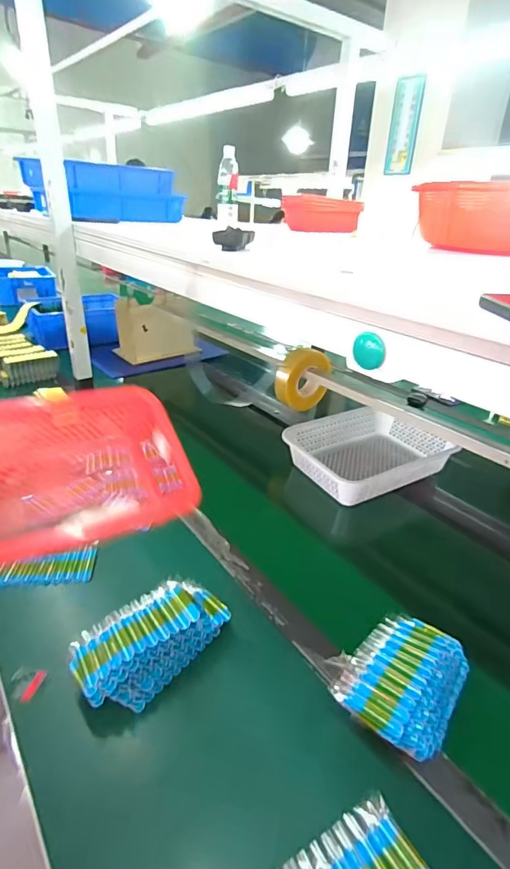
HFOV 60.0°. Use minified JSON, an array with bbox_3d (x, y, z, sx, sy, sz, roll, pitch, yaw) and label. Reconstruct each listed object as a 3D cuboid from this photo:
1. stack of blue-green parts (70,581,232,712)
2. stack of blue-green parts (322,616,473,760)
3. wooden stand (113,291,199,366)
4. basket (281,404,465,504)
[{"bbox_3d":[-0.137,0.270,0.593,0.101,0.071,0.200,25,35,36],"label":"stack of blue-green parts"},{"bbox_3d":[0.186,0.300,0.555,0.131,0.063,0.183,21,33,31],"label":"stack of blue-green parts"},{"bbox_3d":[-0.364,-0.407,1.672,0.309,0.211,0.169,-15,32,-28],"label":"wooden stand"},{"bbox_3d":[0.268,0.043,1.049,0.356,0.085,0.260,-12,31,-24],"label":"basket"}]

